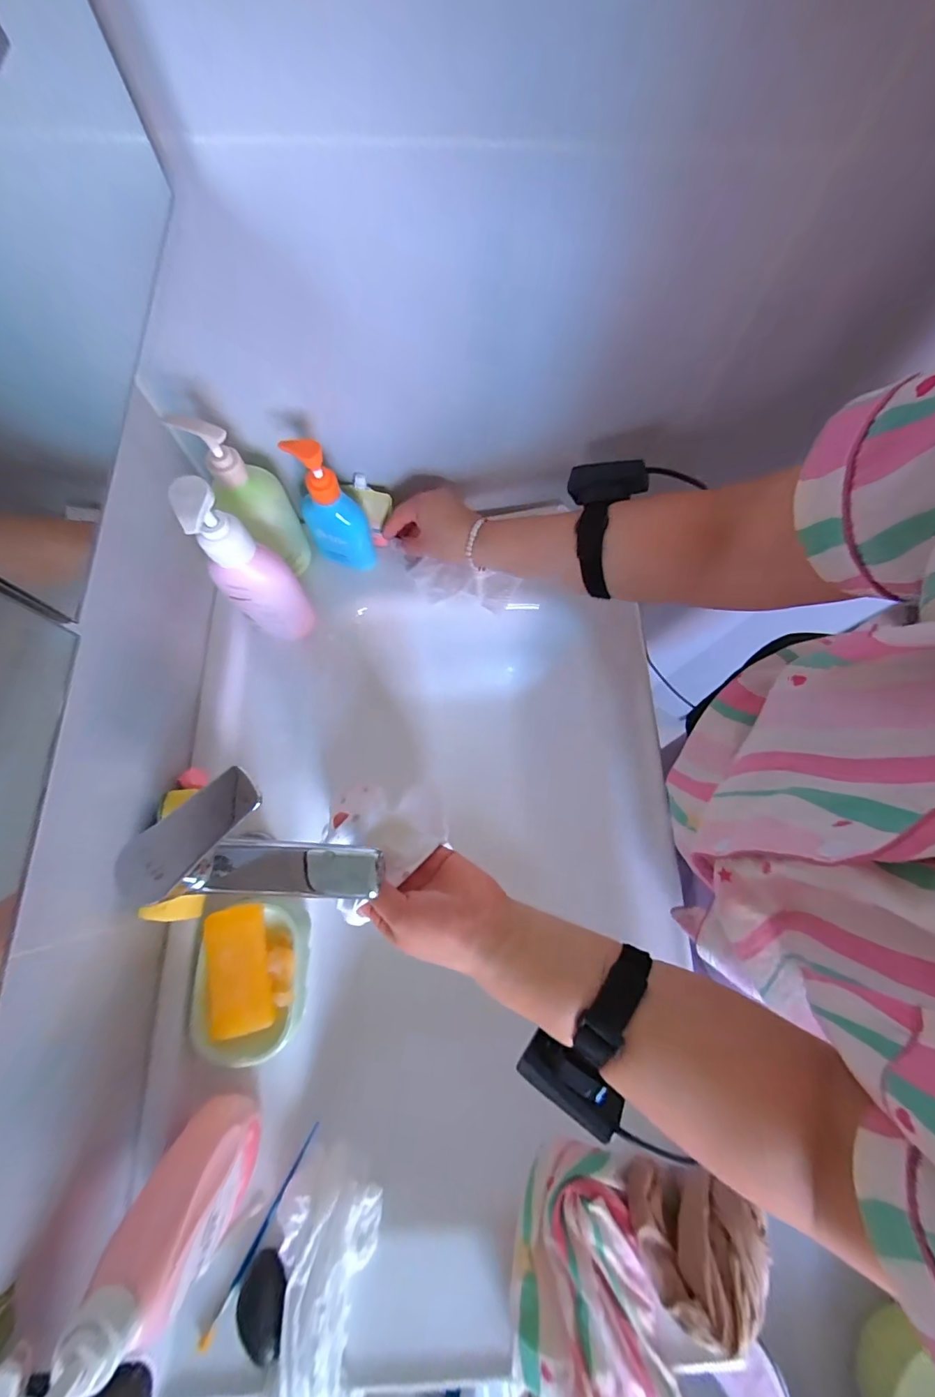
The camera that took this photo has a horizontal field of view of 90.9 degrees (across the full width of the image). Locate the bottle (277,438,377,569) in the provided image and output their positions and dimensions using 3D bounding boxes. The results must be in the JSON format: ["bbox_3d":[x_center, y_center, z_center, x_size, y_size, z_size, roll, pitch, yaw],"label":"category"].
[{"bbox_3d":[-0.144,-0.199,0.494,0.069,0.158,0.038,2,74,-1],"label":"bottle"}]

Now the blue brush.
[{"bbox_3d":[-0.175,0.454,0.386,0.010,0.009,0.157,29,75,7],"label":"blue brush"}]

